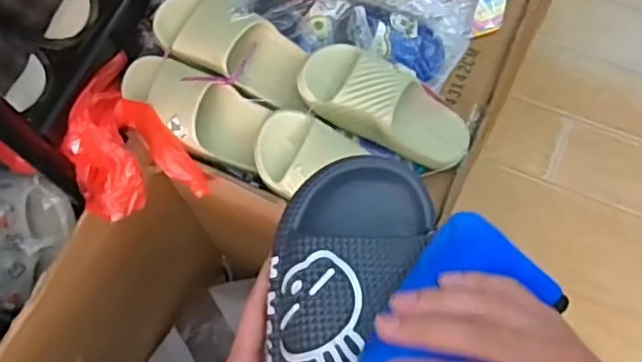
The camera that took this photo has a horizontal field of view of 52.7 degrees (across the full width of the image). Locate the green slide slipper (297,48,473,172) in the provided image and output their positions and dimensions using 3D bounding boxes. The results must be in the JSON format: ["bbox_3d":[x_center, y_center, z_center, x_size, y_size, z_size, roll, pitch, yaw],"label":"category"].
[{"bbox_3d":[0.090,-0.091,0.806,0.235,0.070,0.086,25,70,-17],"label":"green slide slipper"}]

